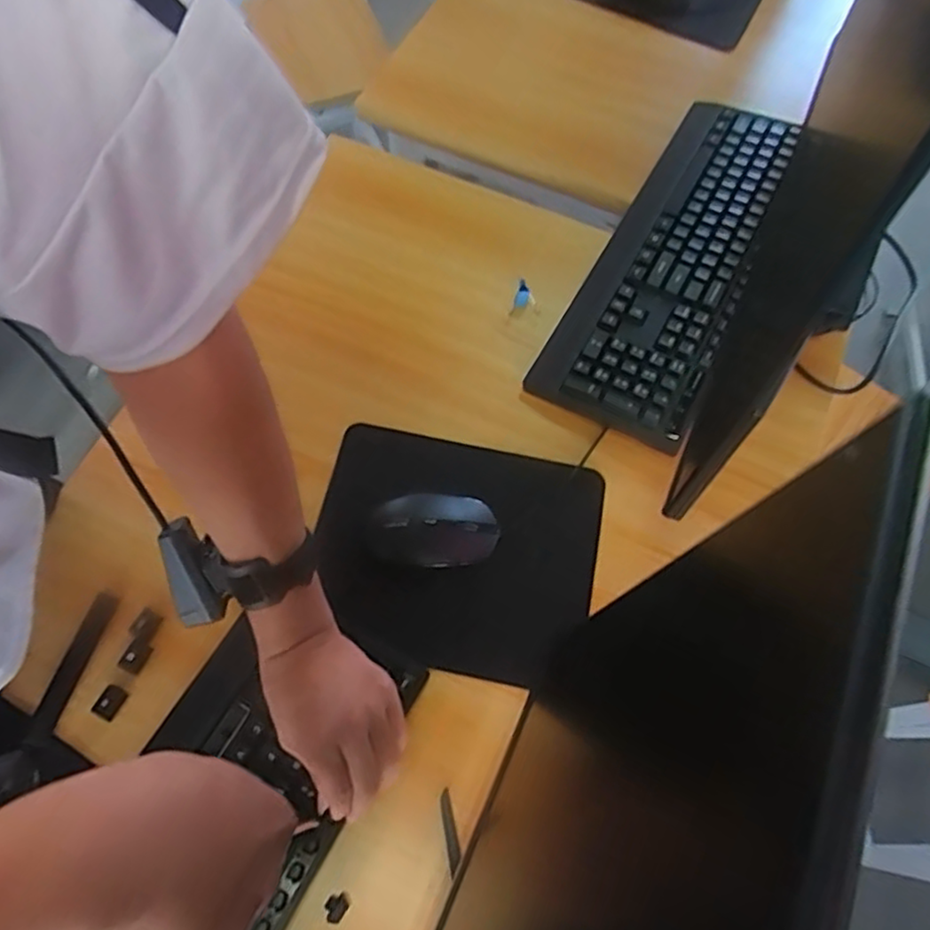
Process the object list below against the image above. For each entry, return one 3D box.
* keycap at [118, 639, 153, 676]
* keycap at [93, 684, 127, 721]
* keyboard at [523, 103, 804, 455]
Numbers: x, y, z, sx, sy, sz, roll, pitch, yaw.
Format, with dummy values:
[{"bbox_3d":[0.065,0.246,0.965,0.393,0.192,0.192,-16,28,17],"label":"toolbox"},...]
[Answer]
[{"bbox_3d":[-0.257,0.149,0.520,0.019,0.004,0.023,25,68,9],"label":"keycap"},{"bbox_3d":[-0.269,0.180,0.508,0.018,0.004,0.023,25,67,9],"label":"keycap"},{"bbox_3d":[0.218,-0.212,0.683,0.149,0.053,0.416,27,67,10],"label":"keyboard"}]

